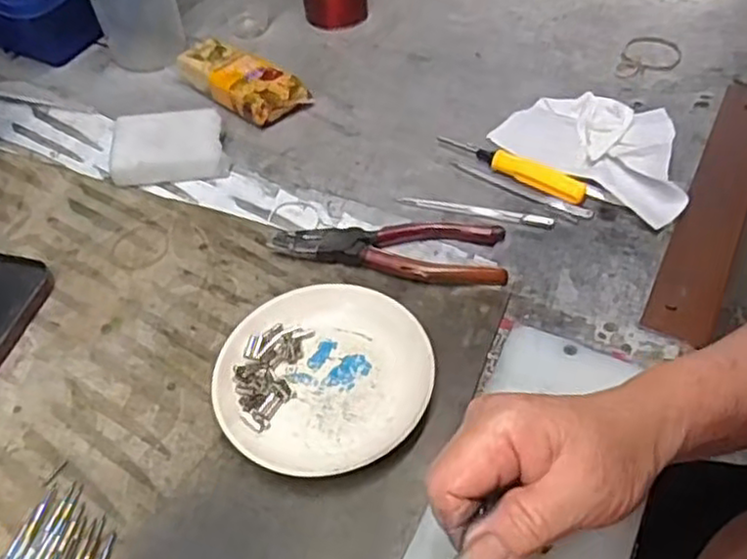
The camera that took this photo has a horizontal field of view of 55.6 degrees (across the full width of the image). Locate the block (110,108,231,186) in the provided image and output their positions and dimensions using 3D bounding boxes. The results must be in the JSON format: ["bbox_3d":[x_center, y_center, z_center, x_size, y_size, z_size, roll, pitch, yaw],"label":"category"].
[{"bbox_3d":[-0.155,-0.102,0.539,0.082,0.031,0.052,-9,50,-3],"label":"block"}]

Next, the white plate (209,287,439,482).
[{"bbox_3d":[-0.028,0.056,0.402,0.119,0.022,0.113,-3,50,3],"label":"white plate"}]

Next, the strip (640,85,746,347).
[{"bbox_3d":[0.236,-0.056,0.483,0.039,0.006,0.256,18,54,23],"label":"strip"}]

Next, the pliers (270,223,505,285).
[{"bbox_3d":[0.011,-0.020,0.464,0.146,0.014,0.050,0,50,5],"label":"pliers"}]

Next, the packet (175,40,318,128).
[{"bbox_3d":[-0.108,-0.164,0.588,0.108,0.035,0.051,34,60,29],"label":"packet"}]

